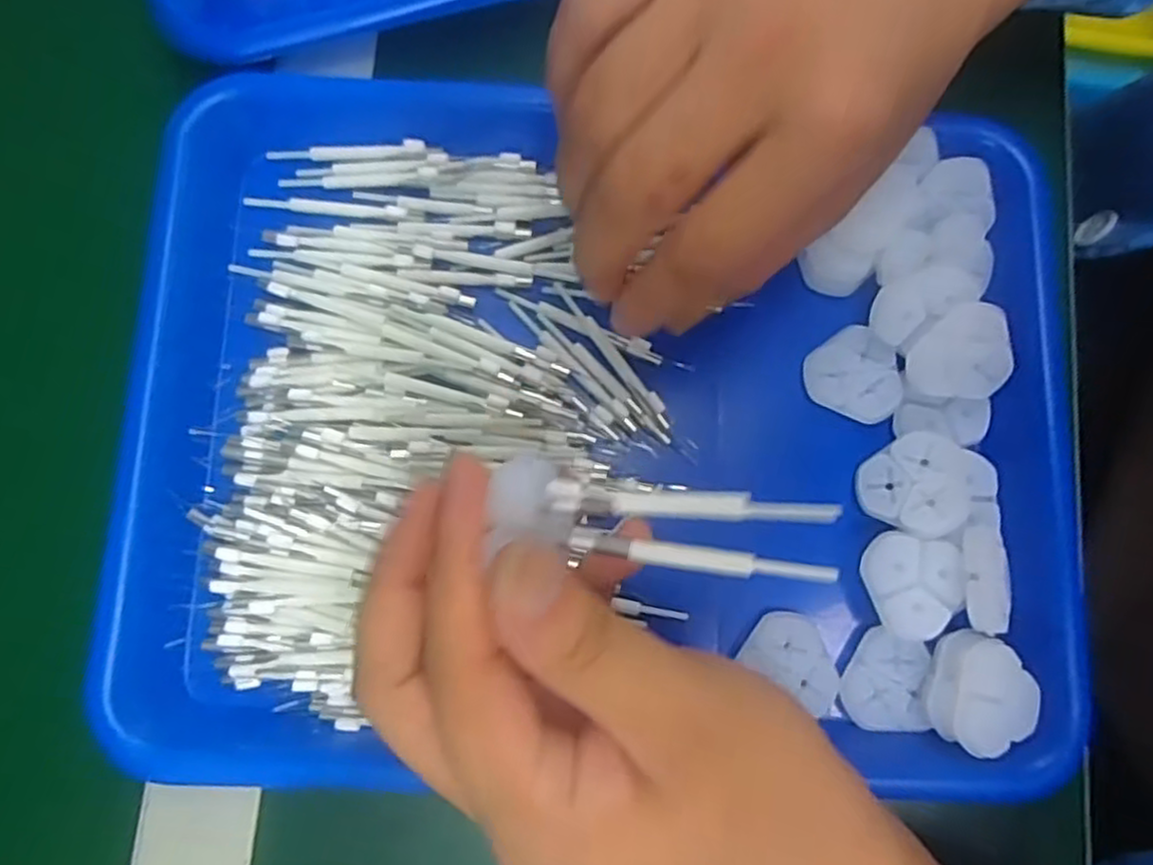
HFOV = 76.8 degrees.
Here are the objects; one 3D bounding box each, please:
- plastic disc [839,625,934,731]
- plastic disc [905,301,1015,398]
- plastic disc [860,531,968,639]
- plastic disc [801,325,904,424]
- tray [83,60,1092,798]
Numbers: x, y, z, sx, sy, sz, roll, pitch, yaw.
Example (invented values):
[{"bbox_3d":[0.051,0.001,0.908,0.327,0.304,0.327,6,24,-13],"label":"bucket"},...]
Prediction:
[{"bbox_3d":[0.111,0.089,0.262,0.029,0.006,0.034,9,80,0],"label":"plastic disc"},{"bbox_3d":[0.141,-0.028,0.268,0.035,0.004,0.034,4,111,10],"label":"plastic disc"},{"bbox_3d":[0.119,0.054,0.258,0.035,0.005,0.035,13,80,1],"label":"plastic disc"},{"bbox_3d":[0.107,-0.021,0.279,0.033,0.006,0.036,0,80,-2],"label":"plastic disc"},{"bbox_3d":[0.010,-0.006,0.268,0.341,0.037,0.251,3,76,-1],"label":"tray"}]

